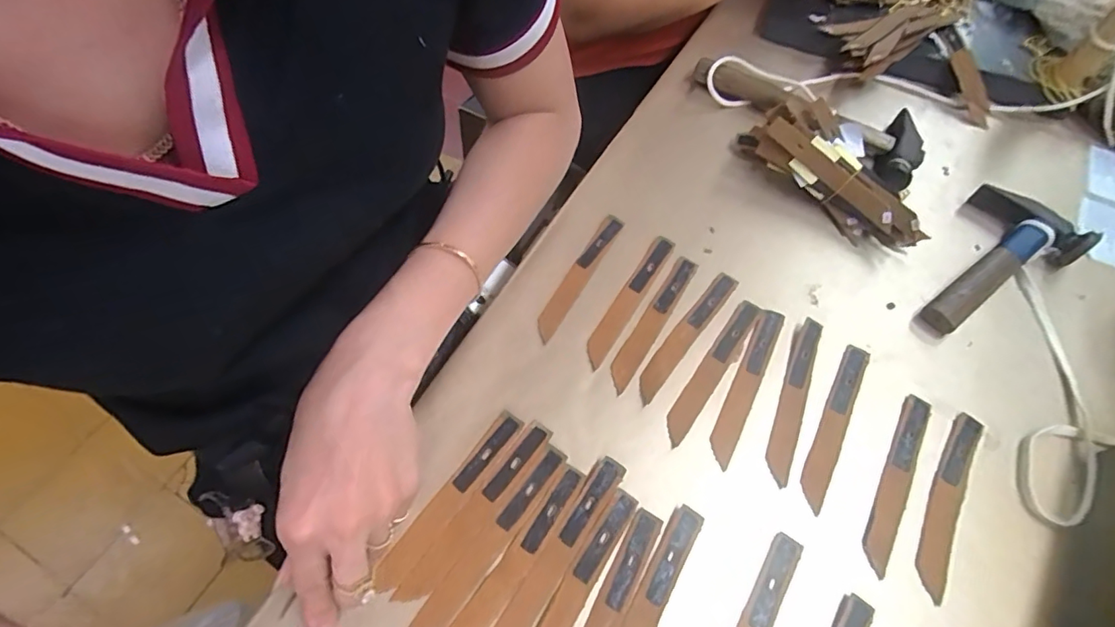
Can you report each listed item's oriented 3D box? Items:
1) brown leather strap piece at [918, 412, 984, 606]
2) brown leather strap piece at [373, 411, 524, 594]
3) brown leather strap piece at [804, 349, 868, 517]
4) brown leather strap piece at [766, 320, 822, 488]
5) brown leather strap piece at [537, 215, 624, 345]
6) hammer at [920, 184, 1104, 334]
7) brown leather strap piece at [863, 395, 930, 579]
[{"bbox_3d":[0.247,0.118,0.331,0.017,0.004,0.124,28,65,16],"label":"brown leather strap piece"},{"bbox_3d":[-0.064,0.110,0.317,0.015,0.004,0.120,33,62,16],"label":"brown leather strap piece"},{"bbox_3d":[0.187,0.073,0.353,0.014,0.006,0.124,27,62,13],"label":"brown leather strap piece"},{"bbox_3d":[0.162,0.057,0.362,0.017,0.004,0.124,21,63,11],"label":"brown leather strap piece"},{"bbox_3d":[0.017,-0.030,0.406,0.017,0.005,0.123,25,63,18],"label":"brown leather strap piece"},{"bbox_3d":[0.339,-0.036,0.409,0.151,0.035,0.084,-38,68,-22],"label":"hammer"},{"bbox_3d":[0.218,0.107,0.336,0.017,0.004,0.122,30,66,12],"label":"brown leather strap piece"}]

